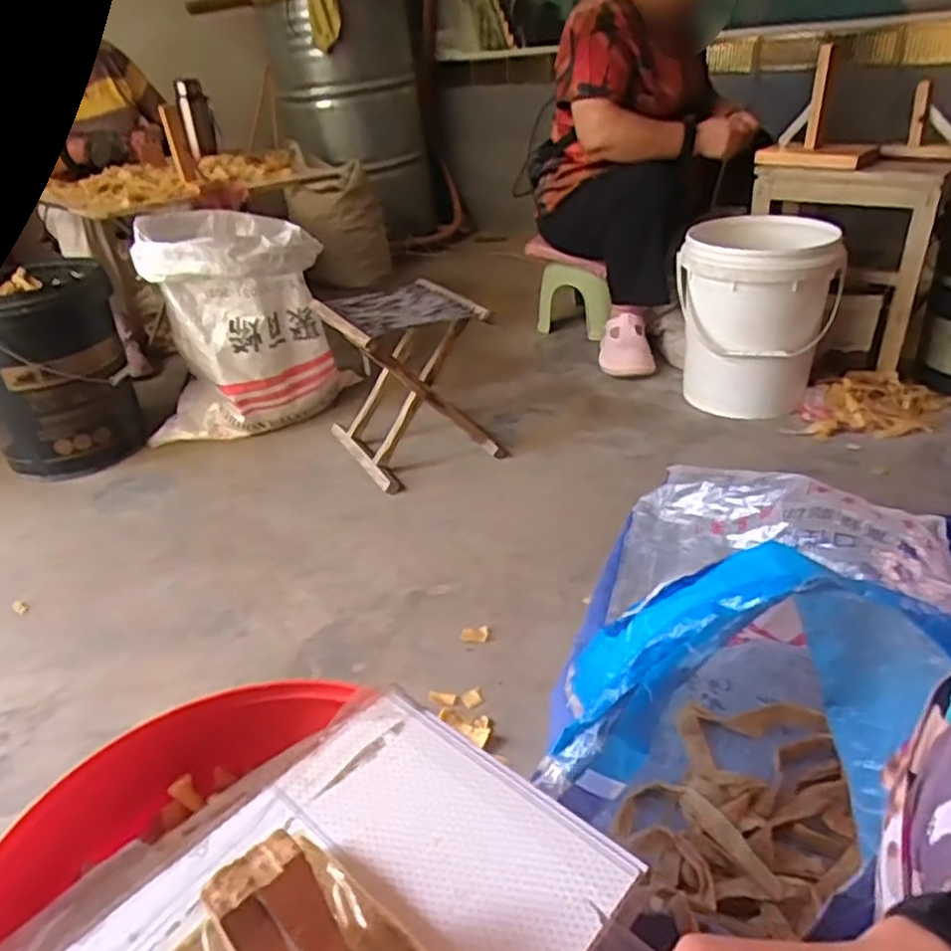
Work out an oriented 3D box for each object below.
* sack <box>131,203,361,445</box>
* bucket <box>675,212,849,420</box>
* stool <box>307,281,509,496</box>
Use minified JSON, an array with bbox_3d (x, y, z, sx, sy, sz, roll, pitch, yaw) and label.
[{"bbox_3d":[-0.510,-0.329,1.579,0.372,0.430,0.268,-1,32,5],"label":"sack"},{"bbox_3d":[0.585,-0.337,1.509,0.288,0.346,0.307,10,34,22],"label":"bucket"},{"bbox_3d":[-0.133,-0.187,1.413,0.255,0.295,0.291,-19,35,-23],"label":"stool"}]

